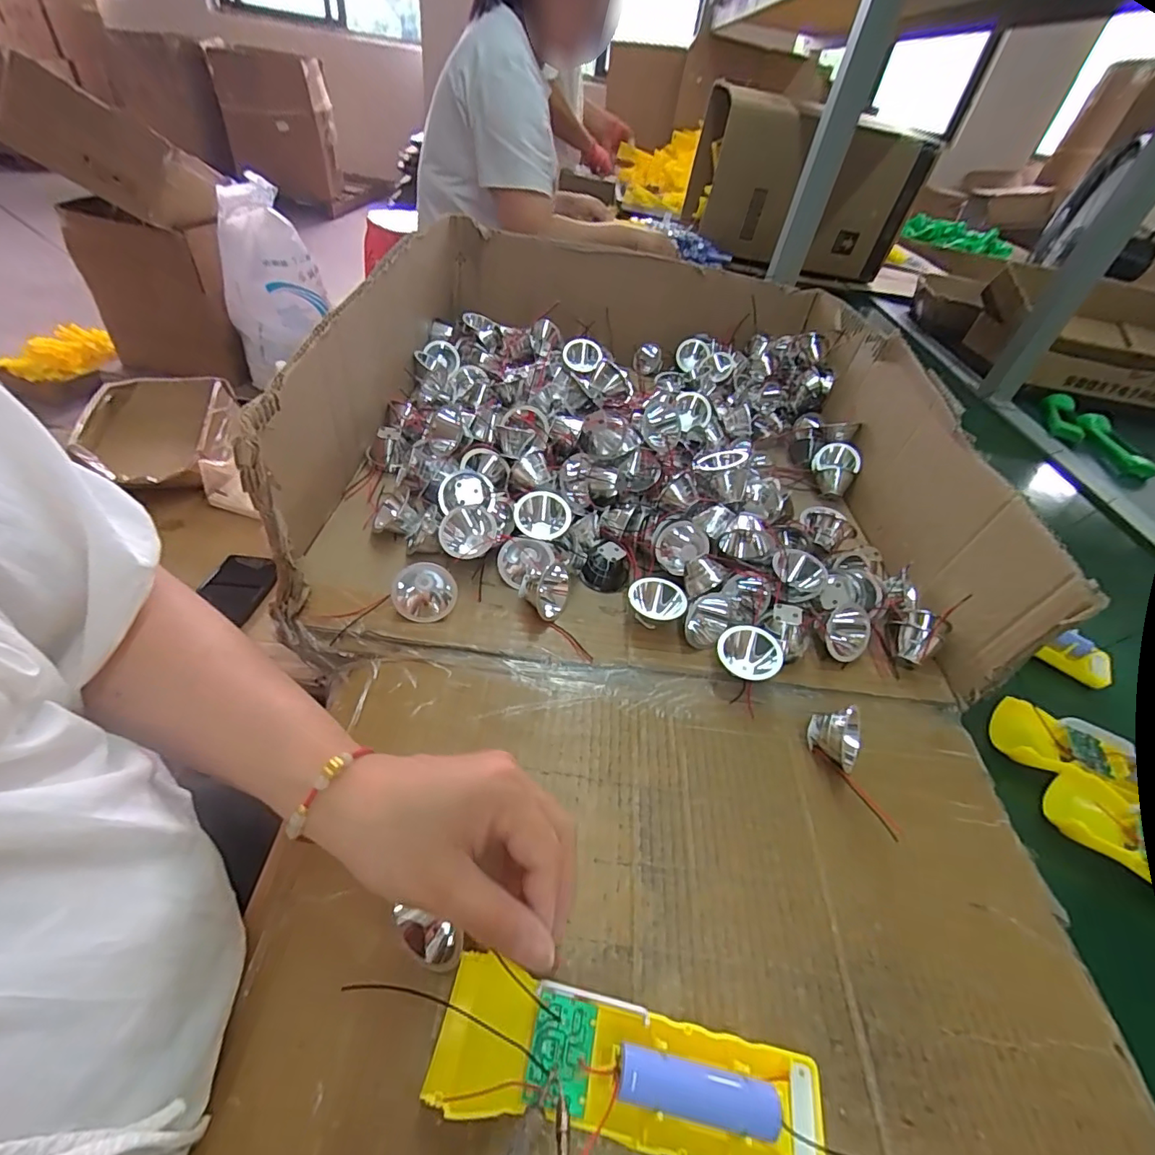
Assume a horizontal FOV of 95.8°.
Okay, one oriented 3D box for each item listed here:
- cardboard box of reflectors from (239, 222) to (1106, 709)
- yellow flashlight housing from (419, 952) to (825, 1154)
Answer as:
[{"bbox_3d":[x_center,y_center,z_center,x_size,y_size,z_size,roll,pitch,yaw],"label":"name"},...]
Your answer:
[{"bbox_3d":[0.056,-0.165,0.519,0.523,0.166,0.531,4,45,-1],"label":"cardboard box of reflectors"},{"bbox_3d":[0.020,0.204,0.213,0.157,0.020,0.045,13,46,4],"label":"yellow flashlight housing"}]

